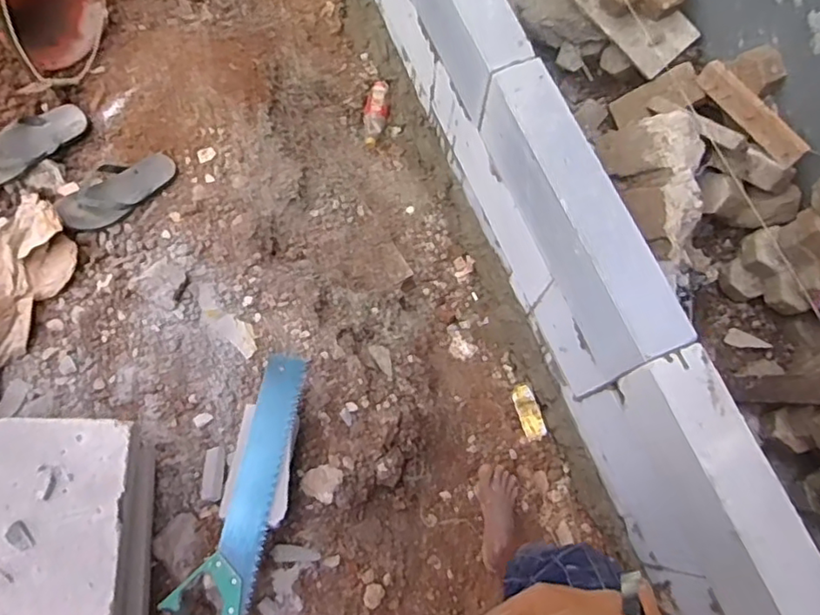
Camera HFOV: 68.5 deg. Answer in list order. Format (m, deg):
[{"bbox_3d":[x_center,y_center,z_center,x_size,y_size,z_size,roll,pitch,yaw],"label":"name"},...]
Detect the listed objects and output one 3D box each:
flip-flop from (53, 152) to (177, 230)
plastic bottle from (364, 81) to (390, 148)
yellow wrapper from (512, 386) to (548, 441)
[{"bbox_3d":[-0.645,-0.264,1.319,0.132,0.032,0.263,39,60,12],"label":"flip-flop"},{"bbox_3d":[-0.095,-0.555,1.718,0.071,0.042,0.201,1,71,0],"label":"plastic bottle"},{"bbox_3d":[0.300,0.262,1.514,0.052,0.022,0.132,-16,72,-6],"label":"yellow wrapper"}]

